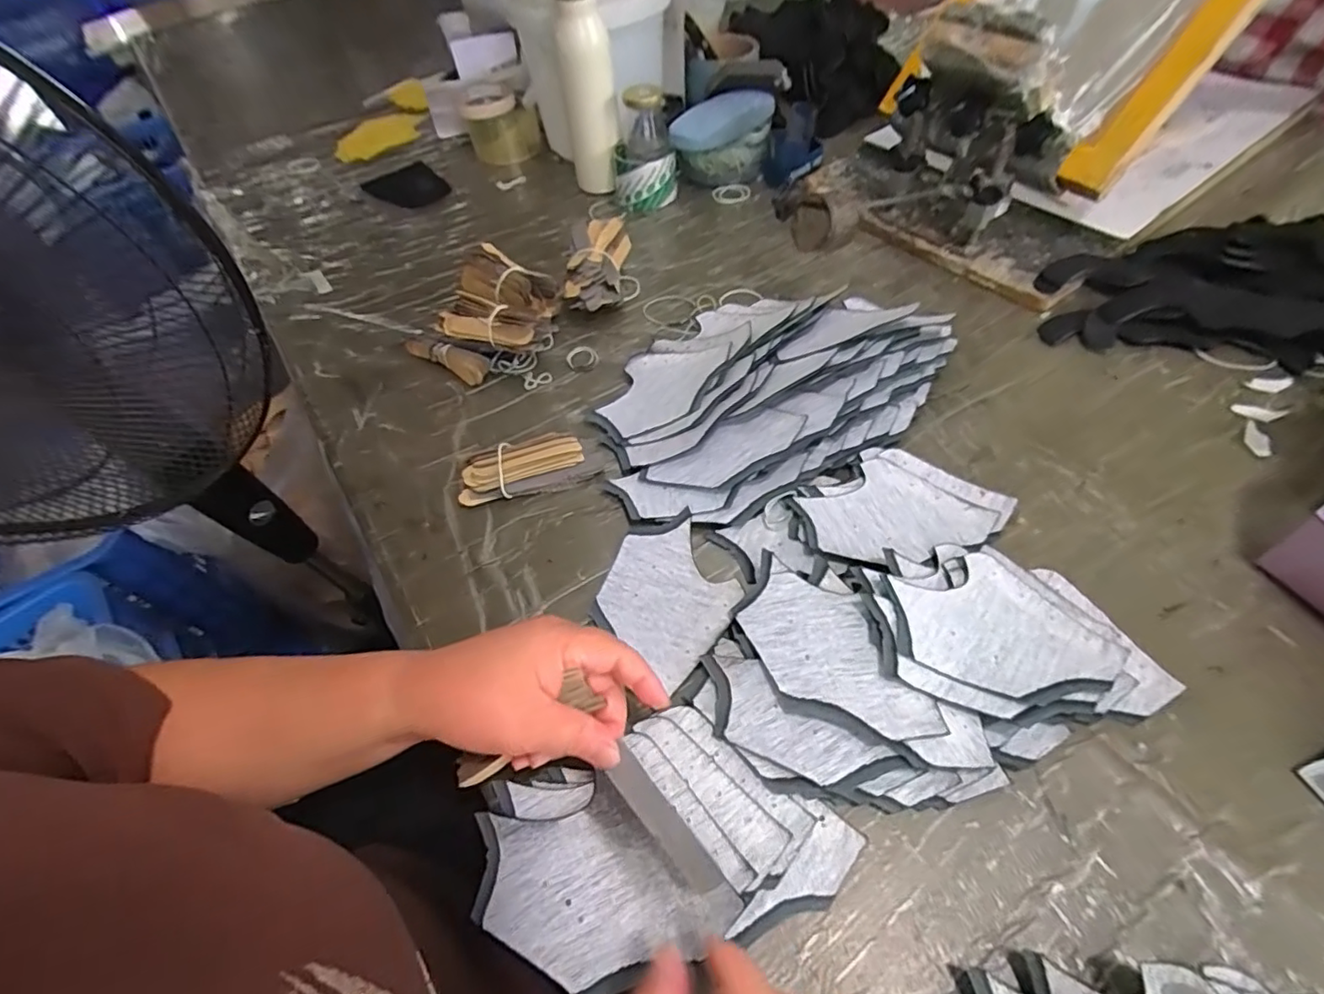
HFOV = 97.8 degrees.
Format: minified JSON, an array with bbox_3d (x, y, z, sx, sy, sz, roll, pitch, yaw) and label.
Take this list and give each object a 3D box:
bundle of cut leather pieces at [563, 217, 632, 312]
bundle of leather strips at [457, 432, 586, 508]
[{"bbox_3d":[-0.068,-0.257,0.650,0.071,0.053,0.127,-2,53,4],"label":"bundle of cut leather pieces"},{"bbox_3d":[-0.123,-0.028,0.497,0.105,0.023,0.048,-17,55,-7],"label":"bundle of leather strips"}]

